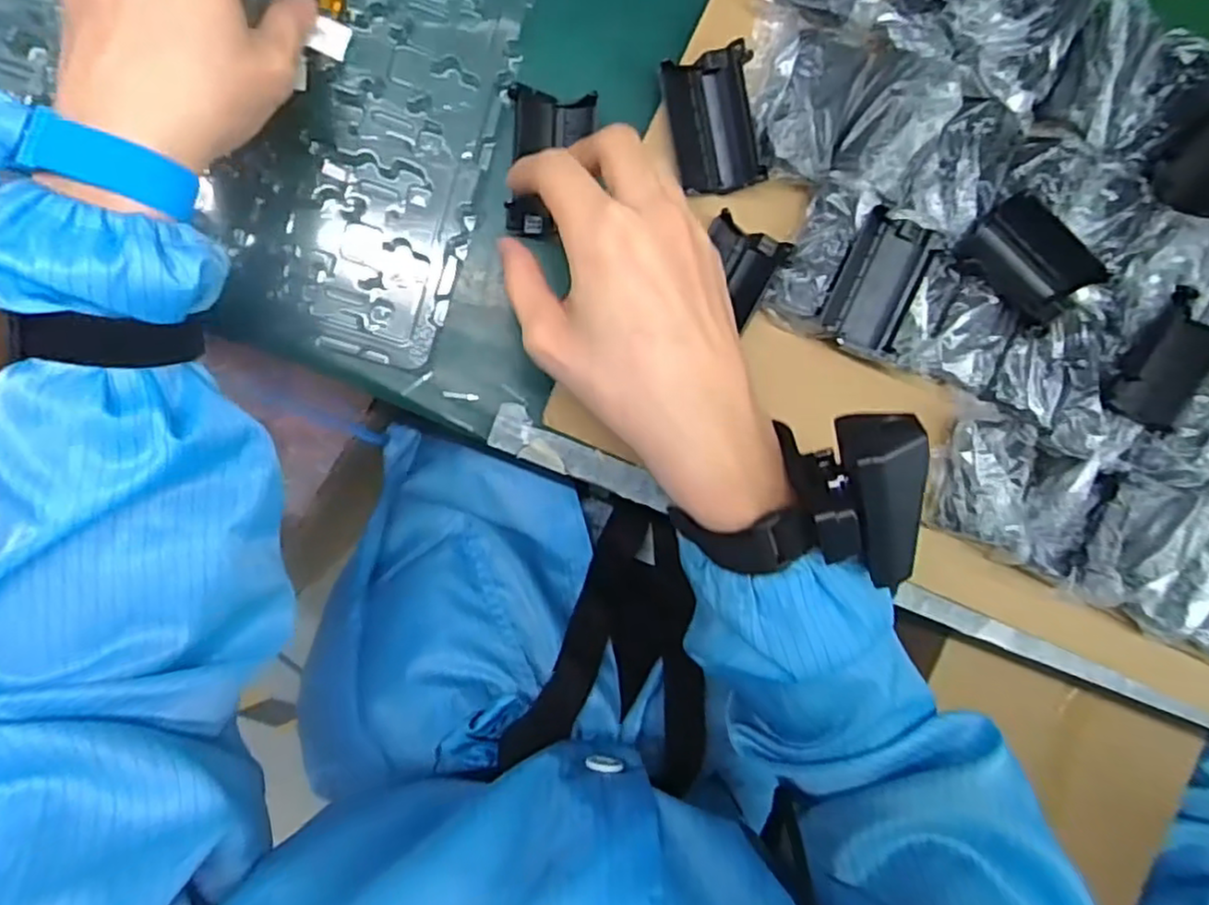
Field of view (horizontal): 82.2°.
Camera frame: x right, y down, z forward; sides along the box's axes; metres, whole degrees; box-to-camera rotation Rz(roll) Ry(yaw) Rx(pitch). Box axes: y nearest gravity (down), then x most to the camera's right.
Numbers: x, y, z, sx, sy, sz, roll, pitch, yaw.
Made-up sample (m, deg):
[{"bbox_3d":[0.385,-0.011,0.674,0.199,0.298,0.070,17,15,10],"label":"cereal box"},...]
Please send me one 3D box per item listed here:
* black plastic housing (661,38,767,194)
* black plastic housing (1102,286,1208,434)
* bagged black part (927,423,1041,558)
[{"bbox_3d":[0.058,-0.173,0.368,0.039,0.026,0.068,-15,97,-7],"label":"black plastic housing"},{"bbox_3d":[0.323,-0.051,0.396,0.043,0.017,0.073,36,89,-10],"label":"black plastic housing"},{"bbox_3d":[0.225,0.019,0.412,0.054,0.022,0.074,8,93,-9],"label":"bagged black part"}]

